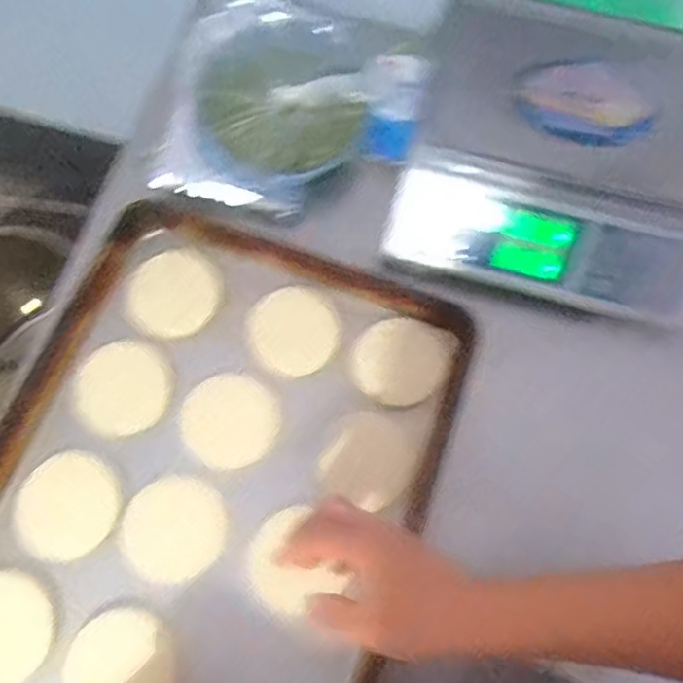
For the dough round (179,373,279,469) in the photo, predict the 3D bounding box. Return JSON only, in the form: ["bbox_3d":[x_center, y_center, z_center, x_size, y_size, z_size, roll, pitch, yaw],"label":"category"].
[{"bbox_3d":[-0.112,0.078,0.646,0.097,0.013,0.089,1,69,-2],"label":"dough round"}]

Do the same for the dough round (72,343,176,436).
[{"bbox_3d":[-0.219,0.046,0.655,0.093,0.006,0.098,1,69,-2],"label":"dough round"}]

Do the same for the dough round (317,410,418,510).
[{"bbox_3d":[0.030,0.117,0.644,0.083,0.014,0.087,33,71,9],"label":"dough round"}]

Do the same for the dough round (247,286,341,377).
[{"bbox_3d":[-0.049,-0.012,0.669,0.088,0.013,0.091,1,69,-2],"label":"dough round"}]

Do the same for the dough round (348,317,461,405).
[{"bbox_3d":[0.063,0.020,0.671,0.101,0.021,0.086,15,70,3],"label":"dough round"}]

